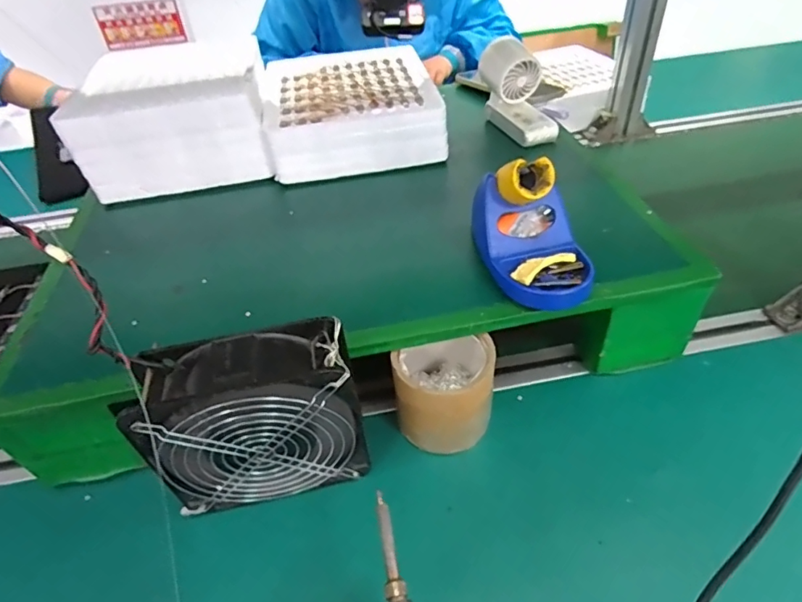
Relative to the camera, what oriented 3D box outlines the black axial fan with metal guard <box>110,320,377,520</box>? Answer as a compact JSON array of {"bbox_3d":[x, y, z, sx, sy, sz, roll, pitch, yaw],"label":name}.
[{"bbox_3d":[-0.107,0.093,0.385,0.149,0.148,0.057,-11,43,-5],"label":"black axial fan with metal guard"}]

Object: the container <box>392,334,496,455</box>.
[{"bbox_3d":[0.040,0.071,0.442,0.079,0.089,0.094,5,44,11],"label":"container"}]

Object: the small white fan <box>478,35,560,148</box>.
[{"bbox_3d":[0.147,-0.255,0.623,0.055,0.098,0.115,-17,44,-11],"label":"small white fan"}]

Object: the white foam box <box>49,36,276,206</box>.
[{"bbox_3d":[-0.274,-0.233,0.645,0.210,0.120,0.237,-10,43,-4],"label":"white foam box"}]

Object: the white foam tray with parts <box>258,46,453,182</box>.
[{"bbox_3d":[-0.068,-0.248,0.645,0.205,0.067,0.231,-11,43,-6],"label":"white foam tray with parts"}]

